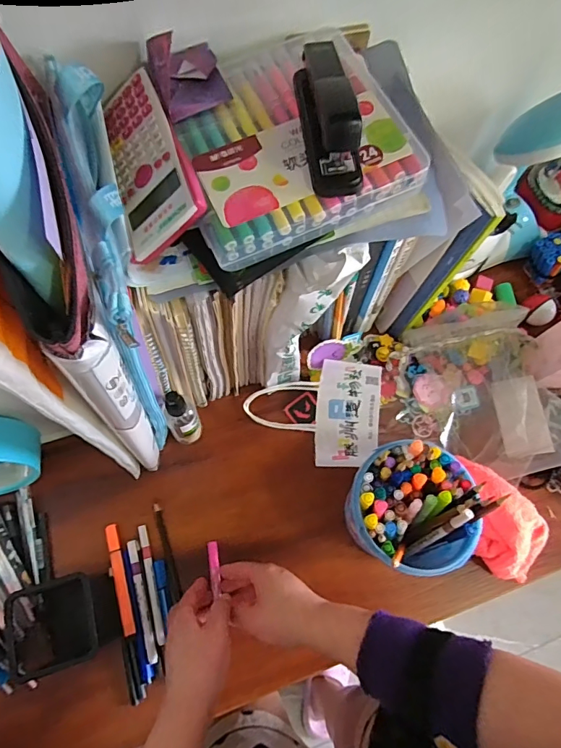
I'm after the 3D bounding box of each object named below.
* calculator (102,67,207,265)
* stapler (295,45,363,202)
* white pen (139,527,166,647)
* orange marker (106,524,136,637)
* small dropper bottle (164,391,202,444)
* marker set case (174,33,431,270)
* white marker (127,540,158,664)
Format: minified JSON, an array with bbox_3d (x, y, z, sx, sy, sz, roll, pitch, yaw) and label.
[{"bbox_3d":[-0.106,-0.176,0.367,0.079,0.011,0.152,-20,78,29],"label":"calculator"},{"bbox_3d":[0.036,-0.203,0.343,0.034,0.063,0.113,-9,70,-6],"label":"stapler"},{"bbox_3d":[-0.153,0.246,0.533,0.011,0.011,0.131,-15,70,-8],"label":"white pen"},{"bbox_3d":[-0.188,0.240,0.530,0.014,0.015,0.122,-17,71,-9],"label":"orange marker"},{"bbox_3d":[-0.113,0.055,0.531,0.028,0.133,0.030,1,69,-2],"label":"small dropper bottle"},{"bbox_3d":[0.003,-0.202,0.382,0.183,0.038,0.186,-21,71,-10],"label":"marker set case"},{"bbox_3d":[-0.161,0.262,0.523,0.013,0.013,0.131,-16,70,-9],"label":"white marker"}]

